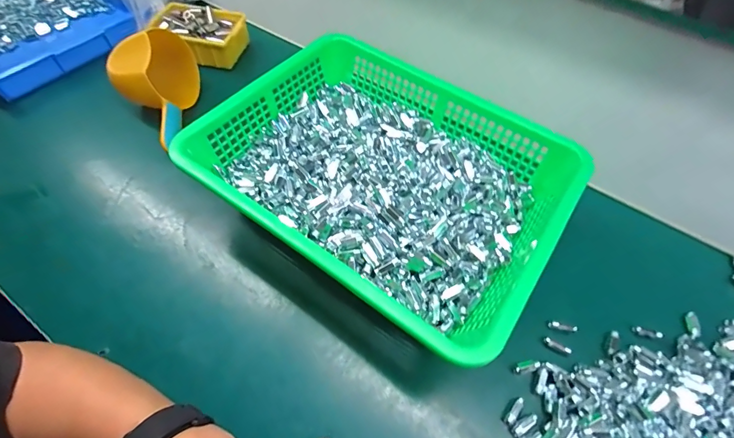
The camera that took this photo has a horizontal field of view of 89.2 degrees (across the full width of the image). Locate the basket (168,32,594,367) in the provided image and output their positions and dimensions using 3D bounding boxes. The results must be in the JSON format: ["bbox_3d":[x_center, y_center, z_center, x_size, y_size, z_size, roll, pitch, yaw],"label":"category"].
[{"bbox_3d":[0.019,-0.054,0.458,0.402,0.092,0.305,32,62,16],"label":"basket"}]

